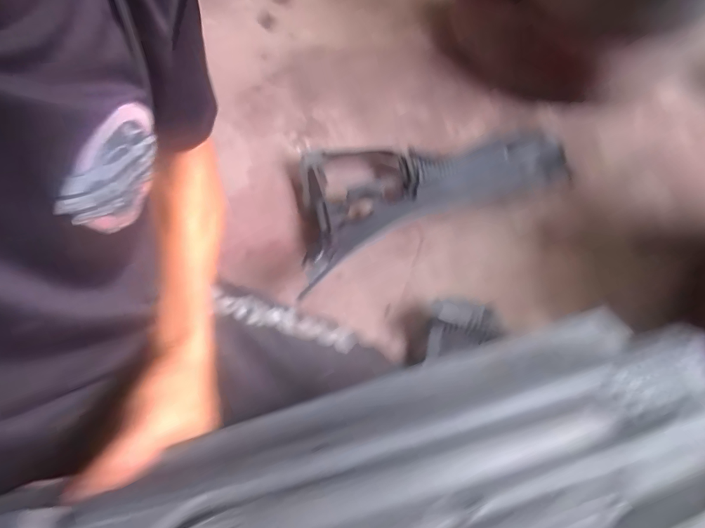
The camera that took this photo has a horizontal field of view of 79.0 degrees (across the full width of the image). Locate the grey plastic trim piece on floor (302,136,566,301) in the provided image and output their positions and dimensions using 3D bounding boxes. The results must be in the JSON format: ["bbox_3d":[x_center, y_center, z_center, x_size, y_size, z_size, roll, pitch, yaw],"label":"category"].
[{"bbox_3d":[0.126,-0.185,0.904,0.603,0.100,0.296,-24,63,-15],"label":"grey plastic trim piece on floor"}]

